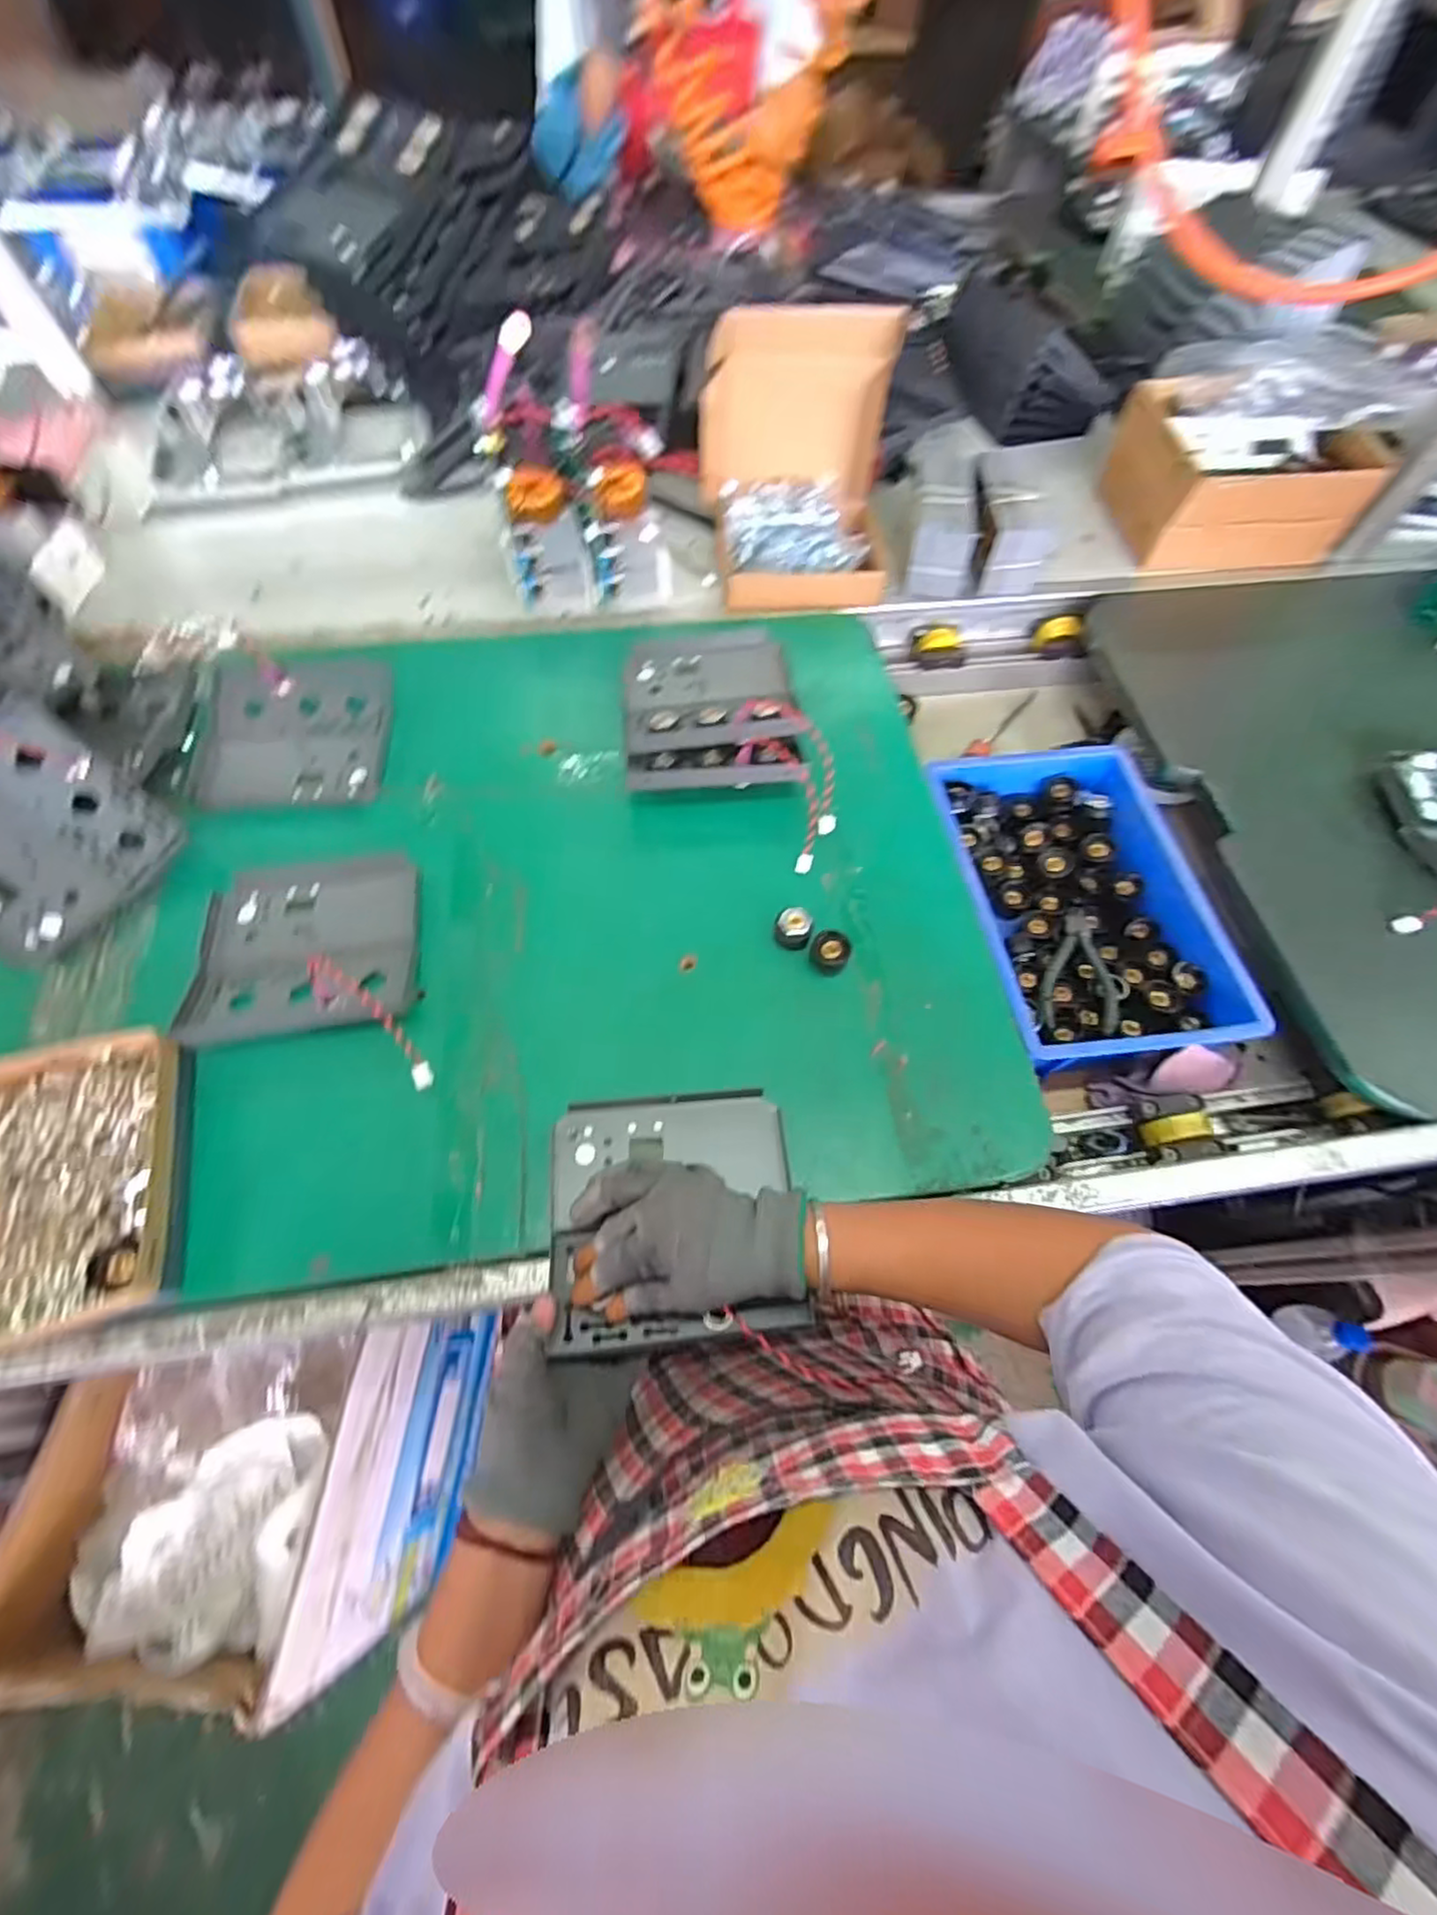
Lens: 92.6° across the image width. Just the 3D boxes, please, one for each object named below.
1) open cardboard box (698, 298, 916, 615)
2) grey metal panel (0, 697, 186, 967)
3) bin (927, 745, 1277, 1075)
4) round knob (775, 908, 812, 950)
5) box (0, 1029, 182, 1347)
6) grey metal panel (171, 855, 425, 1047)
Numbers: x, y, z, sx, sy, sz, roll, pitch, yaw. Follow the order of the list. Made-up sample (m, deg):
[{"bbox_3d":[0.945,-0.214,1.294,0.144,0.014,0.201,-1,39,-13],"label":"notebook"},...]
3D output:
[{"bbox_3d":[0.079,-0.482,0.685,0.187,0.199,0.140,0,62,0],"label":"open cardboard box"},{"bbox_3d":[-0.540,-0.096,0.534,0.169,0.021,0.158,41,78,-5],"label":"grey metal panel"},{"bbox_3d":[0.309,-0.050,0.616,0.194,0.080,0.309,-6,64,-5],"label":"bin"},{"bbox_3d":[0.059,-0.022,0.543,0.028,0.026,0.025,10,62,5],"label":"round knob"},{"bbox_3d":[-0.416,0.142,0.435,0.139,0.048,0.180,-16,63,-9],"label":"box"},{"bbox_3d":[-0.316,-0.018,0.529,0.156,0.032,0.157,-8,62,-5],"label":"grey metal panel"}]

